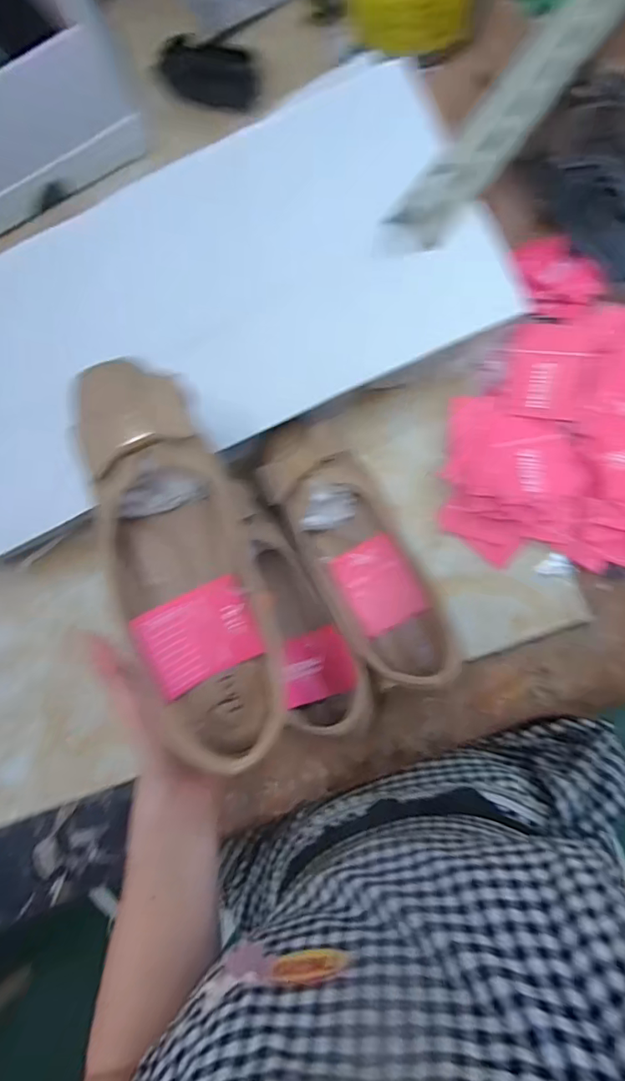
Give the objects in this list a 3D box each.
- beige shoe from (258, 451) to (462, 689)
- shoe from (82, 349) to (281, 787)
[{"bbox_3d":[0.038,0.014,0.423,0.078,0.063,0.203,-32,86,10],"label":"beige shoe"},{"bbox_3d":[-0.079,0.018,0.316,0.086,0.065,0.249,-14,97,7],"label":"shoe"}]

